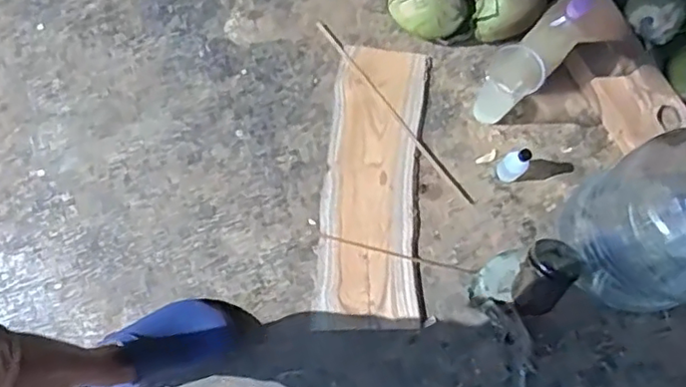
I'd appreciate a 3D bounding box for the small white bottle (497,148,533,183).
[{"bbox_3d":[0.299,-0.048,1.066,0.040,0.101,0.041,0,76,-1],"label":"small white bottle"}]

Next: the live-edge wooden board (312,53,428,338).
[{"bbox_3d":[0.055,-0.019,1.087,0.175,0.025,0.507,4,79,0],"label":"live-edge wooden board"}]

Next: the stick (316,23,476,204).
[{"bbox_3d":[0.094,-0.154,1.127,0.016,0.005,0.439,-38,82,-8],"label":"stick"}]

